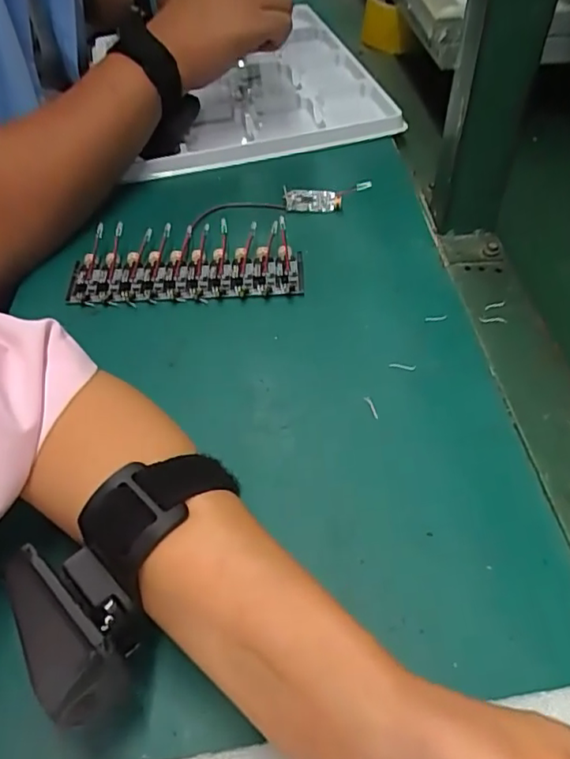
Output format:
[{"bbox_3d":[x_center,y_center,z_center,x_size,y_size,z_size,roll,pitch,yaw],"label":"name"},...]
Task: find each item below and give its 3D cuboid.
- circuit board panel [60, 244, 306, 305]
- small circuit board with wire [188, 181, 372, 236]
[{"bbox_3d":[-0.070,-0.072,0.403,0.162,0.012,0.042,-2,48,1],"label":"circuit board panel"},{"bbox_3d":[-0.008,-0.141,0.456,0.148,0.018,0.043,-15,49,-11],"label":"small circuit board with wire"}]

